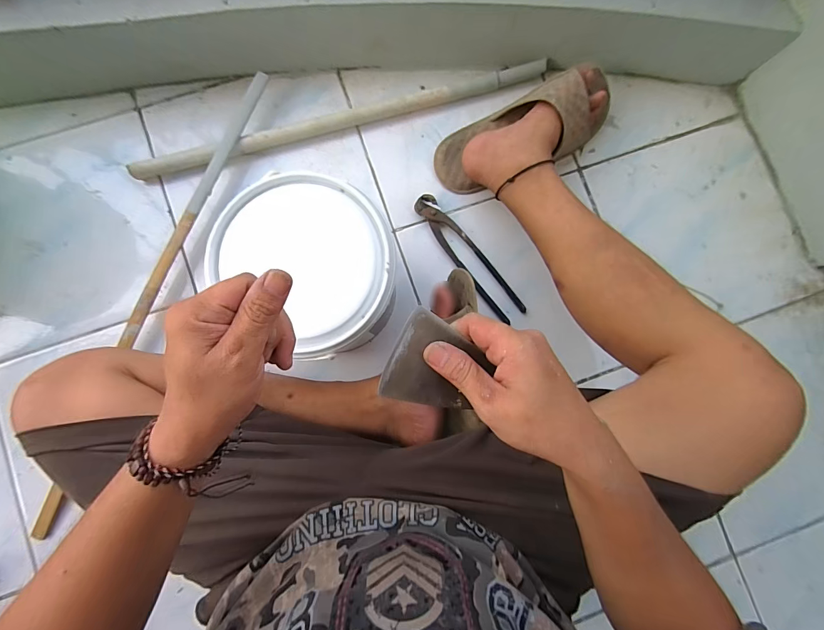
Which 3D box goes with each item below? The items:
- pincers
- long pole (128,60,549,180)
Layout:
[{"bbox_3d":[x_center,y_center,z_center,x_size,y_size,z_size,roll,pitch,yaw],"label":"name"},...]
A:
[{"bbox_3d":[0.081,-0.083,0.524,0.038,0.015,0.218,-38,89,-5],"label":"pincers"},{"bbox_3d":[-0.100,-0.286,0.532,0.605,0.027,0.025,-16,88,-4],"label":"long pole"}]

